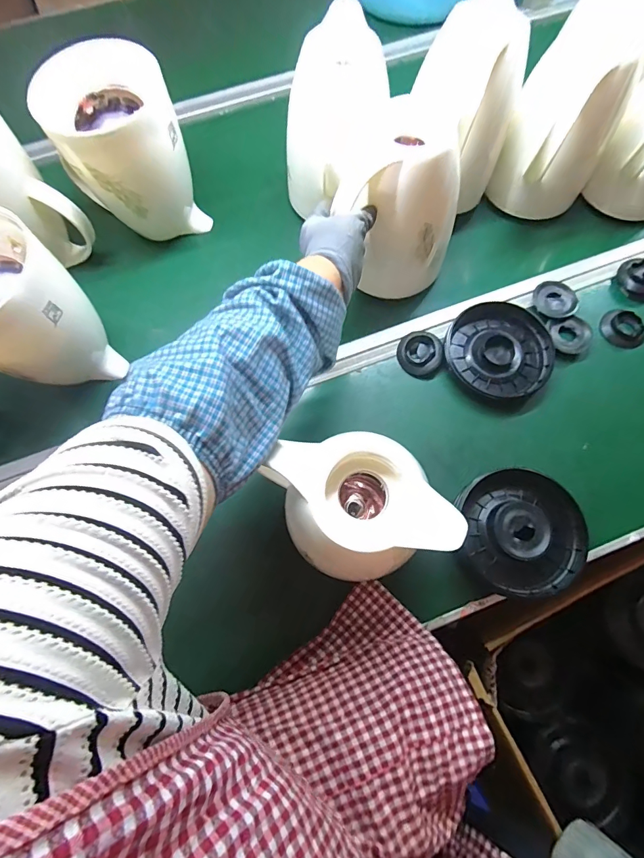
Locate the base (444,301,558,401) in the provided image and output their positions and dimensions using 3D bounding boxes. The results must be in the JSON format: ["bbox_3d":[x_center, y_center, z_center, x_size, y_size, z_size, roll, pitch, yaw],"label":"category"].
[{"bbox_3d":[0.245,-0.110,0.556,0.138,0.027,0.136,-1,71,2],"label":"base"}]

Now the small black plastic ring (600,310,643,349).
[{"bbox_3d":[0.426,-0.141,0.563,0.048,0.016,0.060,-35,73,-9],"label":"small black plastic ring"}]

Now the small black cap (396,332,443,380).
[{"bbox_3d":[0.135,-0.103,0.554,0.060,0.020,0.060,23,92,15],"label":"small black cap"}]

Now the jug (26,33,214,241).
[{"bbox_3d":[-0.249,-0.352,0.527,0.137,0.200,0.138,29,75,11],"label":"jug"}]

